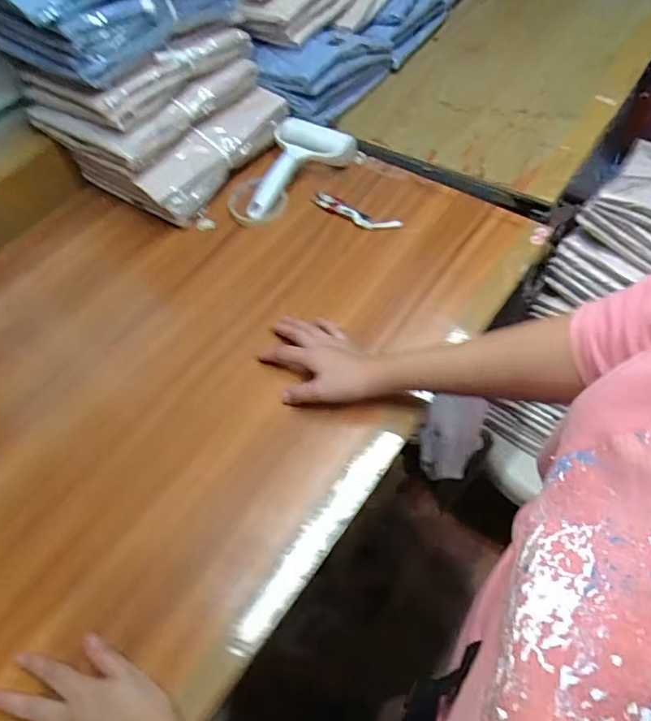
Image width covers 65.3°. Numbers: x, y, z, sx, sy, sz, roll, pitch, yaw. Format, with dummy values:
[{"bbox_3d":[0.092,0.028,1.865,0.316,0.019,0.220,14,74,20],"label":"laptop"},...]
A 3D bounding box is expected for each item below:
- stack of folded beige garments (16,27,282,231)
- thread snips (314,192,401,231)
[{"bbox_3d":[-0.231,-0.360,0.724,0.262,0.156,0.264,32,65,23],"label":"stack of folded beige garments"},{"bbox_3d":[0.038,-0.201,0.689,0.130,0.011,0.034,25,62,20],"label":"thread snips"}]

